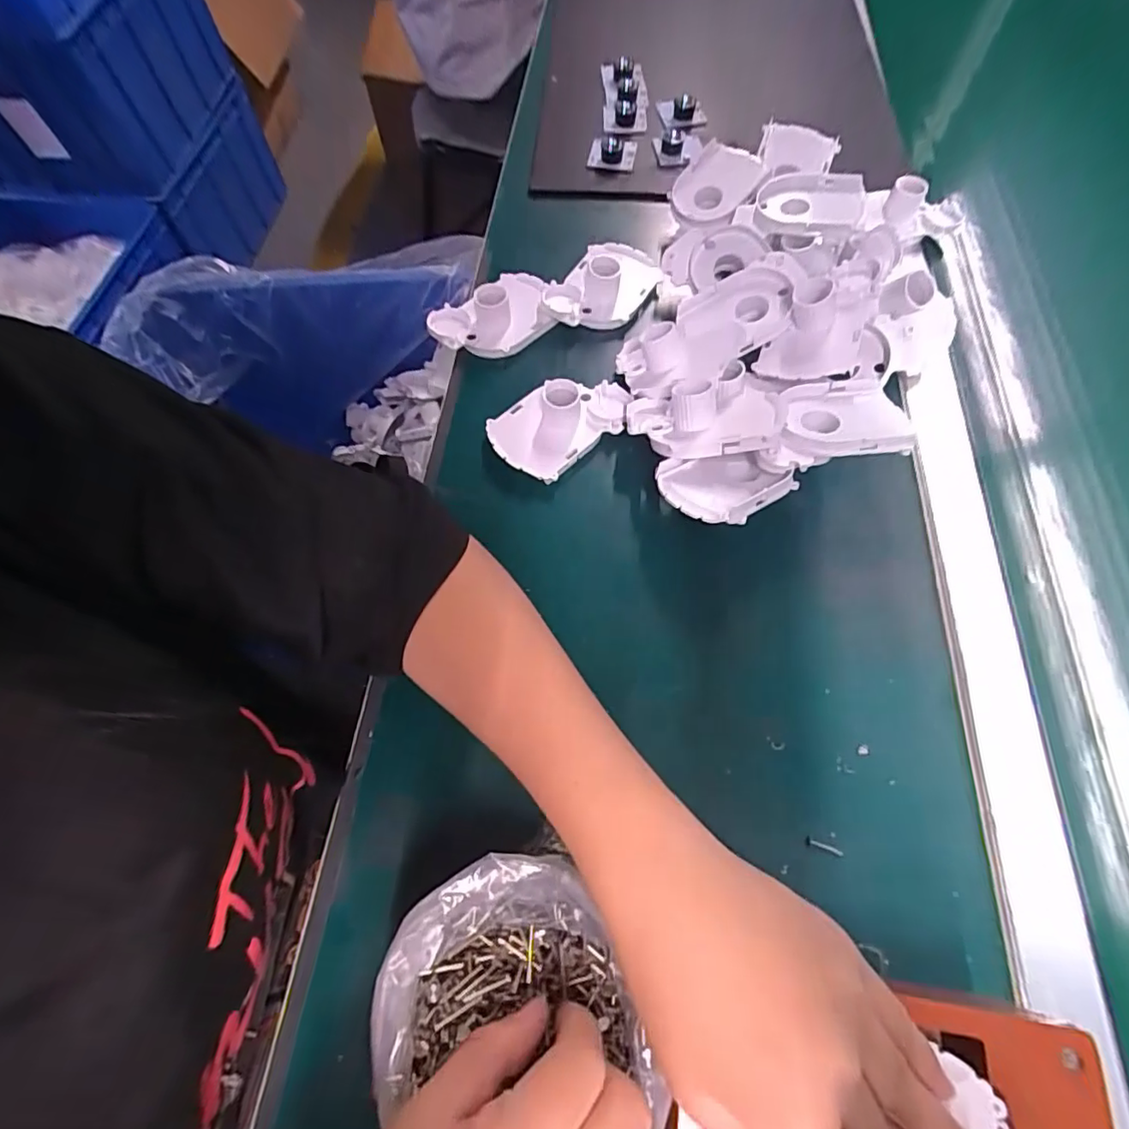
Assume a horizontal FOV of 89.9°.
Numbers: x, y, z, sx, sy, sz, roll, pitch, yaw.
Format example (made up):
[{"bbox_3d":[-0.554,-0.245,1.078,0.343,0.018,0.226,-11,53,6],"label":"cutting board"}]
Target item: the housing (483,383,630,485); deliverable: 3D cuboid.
[{"bbox_3d":[-0.002,-0.107,0.411,0.101,0.034,0.064,-33,67,-13],"label":"housing"}]

